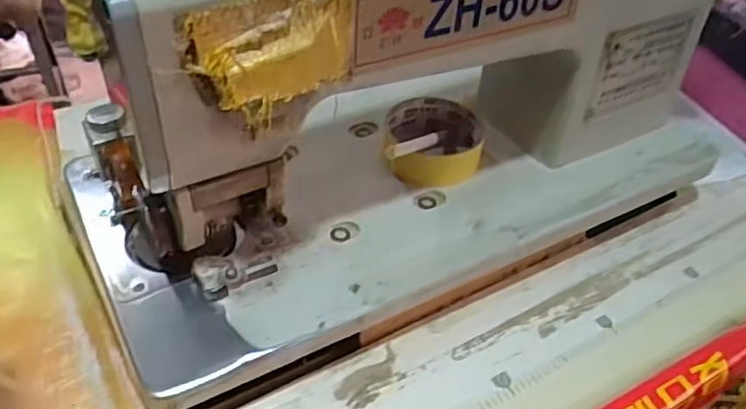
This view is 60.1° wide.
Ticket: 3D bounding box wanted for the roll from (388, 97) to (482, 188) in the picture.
[{"bbox_3d":[0.050,-0.051,0.528,0.076,0.032,0.085,5,43,0],"label":"roll"}]

